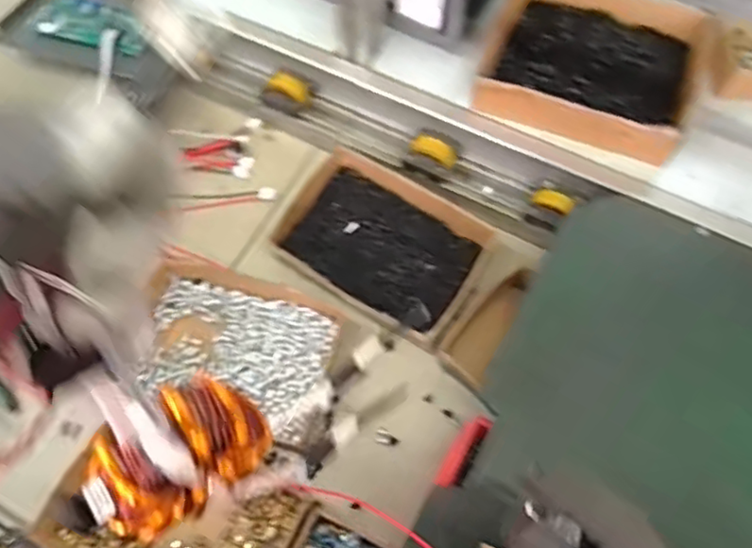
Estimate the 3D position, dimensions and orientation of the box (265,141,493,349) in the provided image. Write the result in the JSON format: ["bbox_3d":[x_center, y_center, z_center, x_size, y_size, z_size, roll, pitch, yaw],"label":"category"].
[{"bbox_3d":[0.005,-0.036,0.696,0.218,0.043,0.146,32,70,15],"label":"box"}]

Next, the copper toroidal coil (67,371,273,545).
[{"bbox_3d":[-0.101,0.093,0.325,0.092,0.059,0.046,-34,69,-14],"label":"copper toroidal coil"}]

